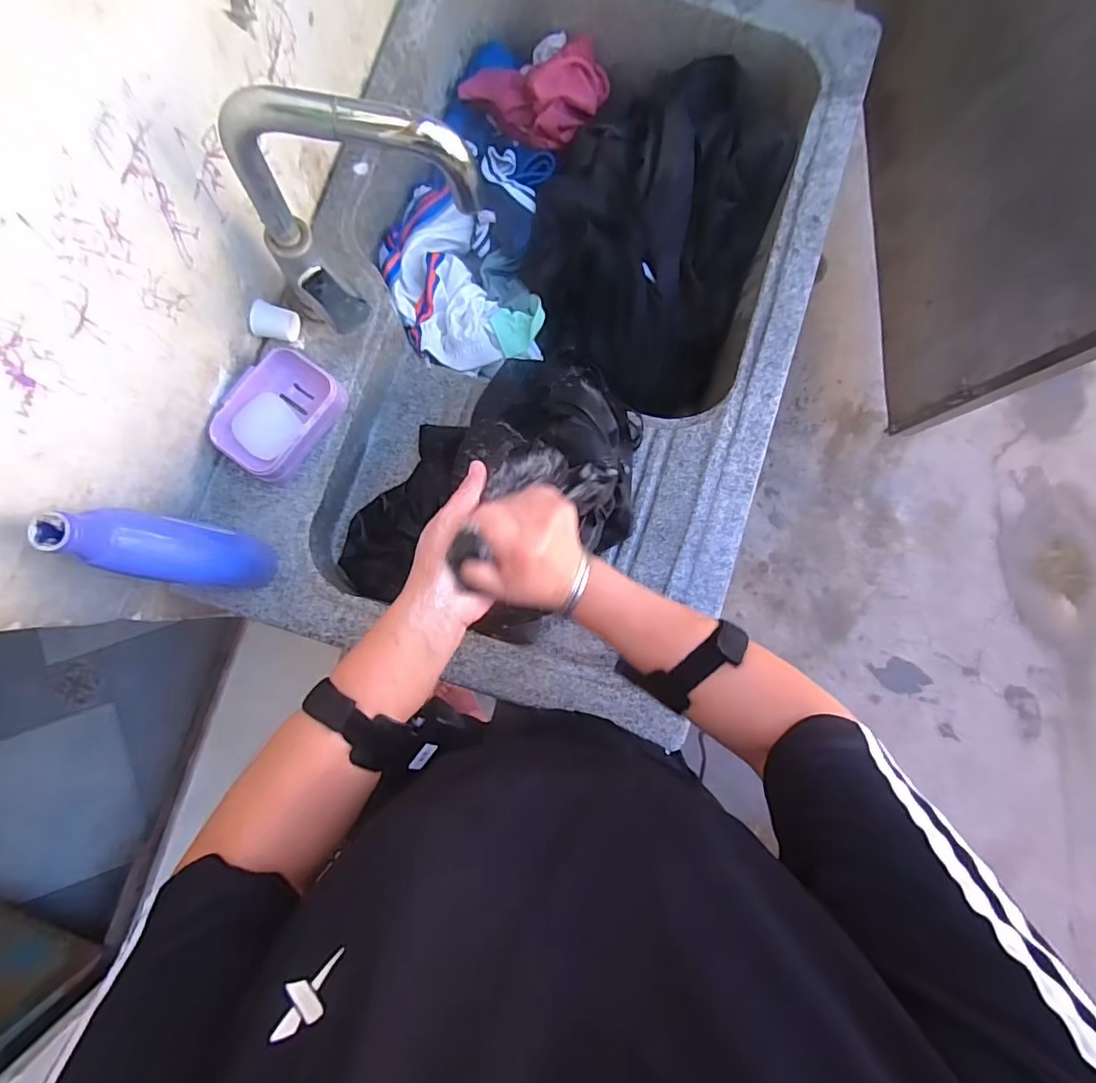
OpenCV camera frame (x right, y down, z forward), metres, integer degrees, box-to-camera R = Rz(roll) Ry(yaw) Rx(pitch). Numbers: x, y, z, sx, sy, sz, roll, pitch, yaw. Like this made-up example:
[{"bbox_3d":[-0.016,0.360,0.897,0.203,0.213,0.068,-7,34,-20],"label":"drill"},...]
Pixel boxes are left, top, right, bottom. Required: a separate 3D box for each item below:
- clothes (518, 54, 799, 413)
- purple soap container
[{"bbox_3d":[0.134,-0.409,0.690,0.282,0.139,0.420,16,84,-1],"label":"clothes"},{"bbox_3d":[-0.278,-0.131,0.547,0.094,0.032,0.124,38,84,1],"label":"purple soap container"}]

